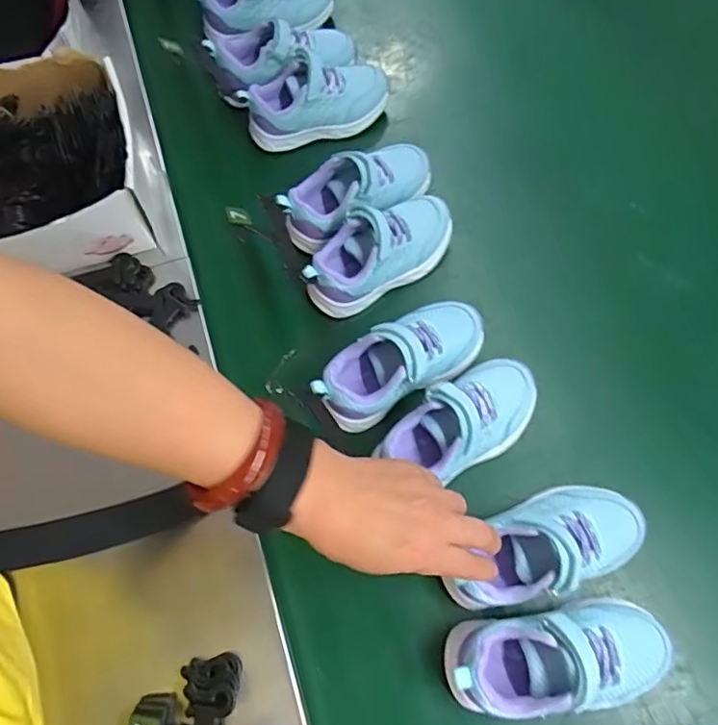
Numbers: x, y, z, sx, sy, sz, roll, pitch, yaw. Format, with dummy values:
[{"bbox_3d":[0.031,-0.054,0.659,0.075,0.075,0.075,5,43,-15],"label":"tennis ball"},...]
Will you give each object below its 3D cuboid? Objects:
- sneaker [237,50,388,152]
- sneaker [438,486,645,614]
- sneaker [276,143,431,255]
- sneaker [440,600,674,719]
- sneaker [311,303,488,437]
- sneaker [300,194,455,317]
[{"bbox_3d":[-0.046,-0.292,0.611,0.158,0.060,0.068,-11,68,-3],"label":"sneaker"},{"bbox_3d":[0.147,0.144,0.433,0.154,0.076,0.072,-23,69,-12],"label":"sneaker"},{"bbox_3d":[0.000,-0.175,0.570,0.162,0.073,0.071,-34,71,-11],"label":"sneaker"},{"bbox_3d":[0.146,0.219,0.403,0.157,0.065,0.072,-7,68,-1],"label":"sneaker"},{"bbox_3d":[0.041,-0.002,0.496,0.166,0.065,0.069,-34,71,-11],"label":"sneaker"},{"bbox_3d":[0.022,-0.111,0.544,0.164,0.064,0.065,-31,70,-10],"label":"sneaker"}]

